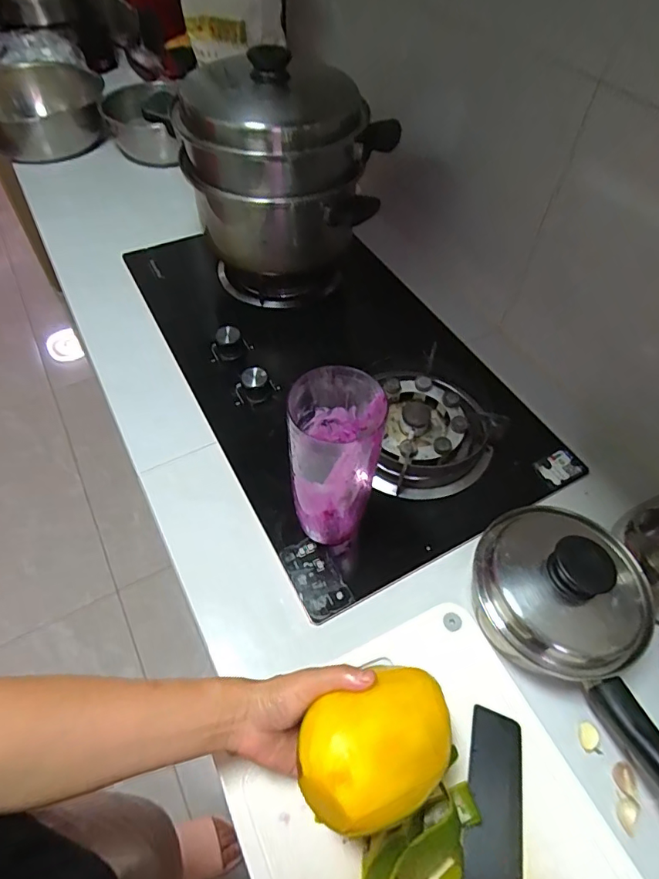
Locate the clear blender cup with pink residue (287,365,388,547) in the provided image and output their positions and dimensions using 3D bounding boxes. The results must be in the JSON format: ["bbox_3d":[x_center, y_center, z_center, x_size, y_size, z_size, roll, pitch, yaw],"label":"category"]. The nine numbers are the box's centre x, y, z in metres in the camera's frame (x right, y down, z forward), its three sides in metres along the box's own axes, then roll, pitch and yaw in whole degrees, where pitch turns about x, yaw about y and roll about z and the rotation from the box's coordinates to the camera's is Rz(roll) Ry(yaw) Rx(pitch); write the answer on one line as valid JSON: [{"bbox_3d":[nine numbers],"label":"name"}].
[{"bbox_3d":[0.002,0.033,0.500,0.075,0.211,0.085,2,54,-1],"label":"clear blender cup with pink residue"}]

